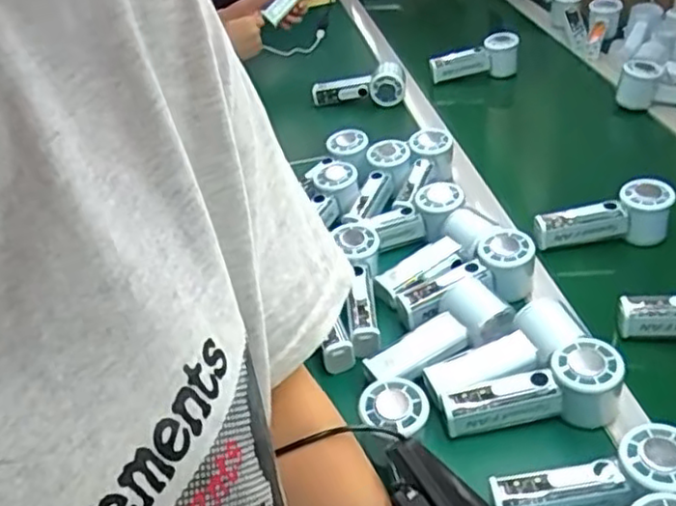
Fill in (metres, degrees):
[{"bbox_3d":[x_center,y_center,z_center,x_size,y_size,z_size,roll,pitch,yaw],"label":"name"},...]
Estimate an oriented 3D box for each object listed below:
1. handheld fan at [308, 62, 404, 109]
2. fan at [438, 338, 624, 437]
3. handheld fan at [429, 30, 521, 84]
[{"bbox_3d":[0.034,-0.265,1.116,0.155,0.061,0.048,-7,36,-2],"label":"handheld fan"},{"bbox_3d":[0.168,0.121,0.591,0.154,0.069,0.051,-6,36,0],"label":"fan"},{"bbox_3d":[0.238,-0.333,1.176,0.158,0.063,0.055,-10,34,18],"label":"handheld fan"}]

